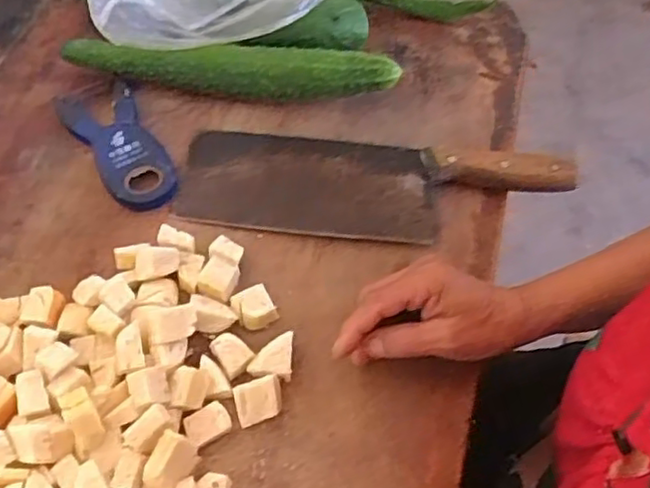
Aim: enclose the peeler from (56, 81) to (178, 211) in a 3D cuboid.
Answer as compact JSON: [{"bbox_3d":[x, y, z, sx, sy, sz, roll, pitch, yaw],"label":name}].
[{"bbox_3d":[-0.177,-0.085,0.575,0.064,0.015,0.143,-25,62,-13],"label":"peeler"}]

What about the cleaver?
[{"bbox_3d":[0.041,-0.048,0.562,0.315,0.019,0.094,4,59,4],"label":"cleaver"}]

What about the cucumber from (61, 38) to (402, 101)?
[{"bbox_3d":[-0.084,-0.153,0.592,0.290,0.056,0.037,3,59,3],"label":"cucumber"}]

